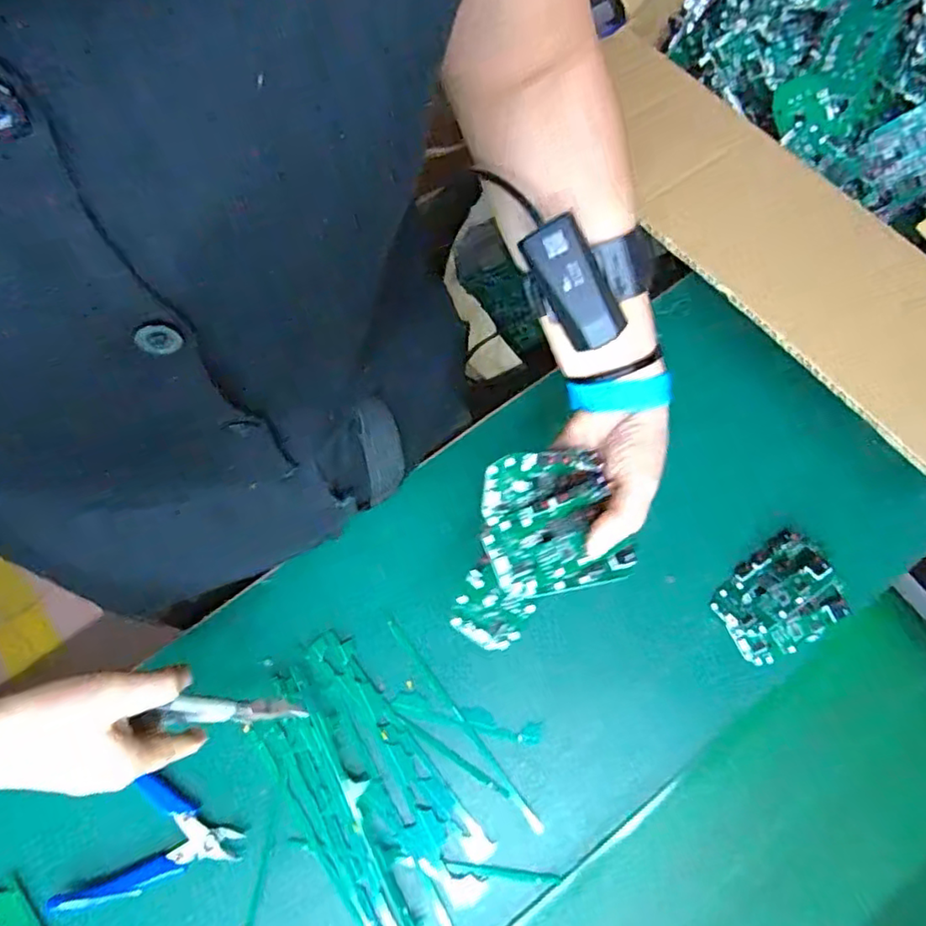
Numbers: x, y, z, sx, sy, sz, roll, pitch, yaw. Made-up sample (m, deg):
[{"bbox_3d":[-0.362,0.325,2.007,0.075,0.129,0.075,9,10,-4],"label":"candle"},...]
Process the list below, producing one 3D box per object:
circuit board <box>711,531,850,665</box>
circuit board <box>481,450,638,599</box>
[{"bbox_3d":[0.240,0.102,0.455,0.091,0.013,0.073,-26,74,-8],"label":"circuit board"},{"bbox_3d":[0.056,0.035,0.362,0.091,0.017,0.081,-7,79,-22],"label":"circuit board"}]

